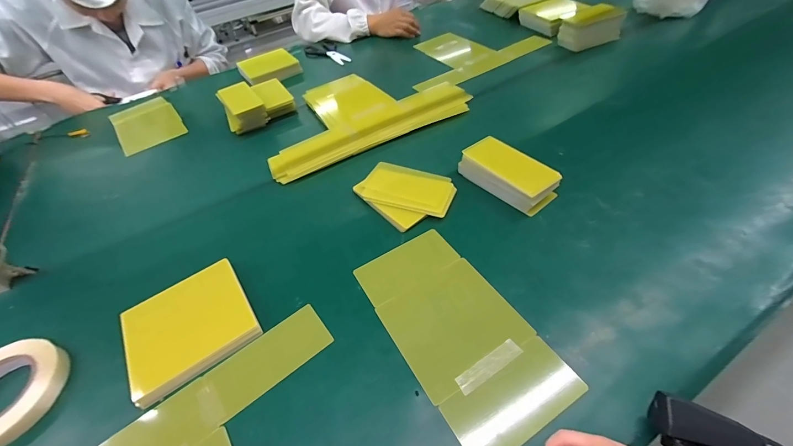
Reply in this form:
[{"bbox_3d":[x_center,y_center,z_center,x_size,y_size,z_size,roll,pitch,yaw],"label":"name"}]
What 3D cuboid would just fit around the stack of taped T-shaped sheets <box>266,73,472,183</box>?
[{"bbox_3d":[-0.084,-0.256,0.746,0.441,0.030,0.301,-23,49,-14],"label":"stack of taped T-shaped sheets"}]

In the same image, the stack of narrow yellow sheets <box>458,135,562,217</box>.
[{"bbox_3d":[0.177,-0.081,0.533,0.069,0.048,0.144,-33,52,-21],"label":"stack of narrow yellow sheets"}]

